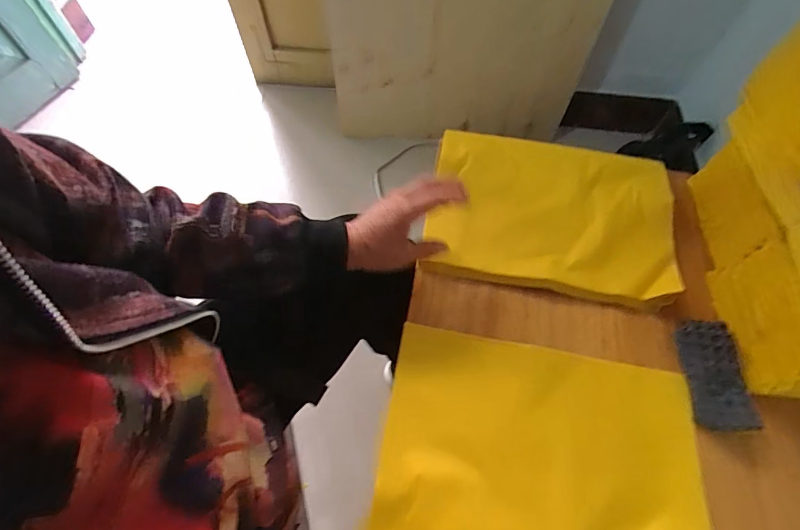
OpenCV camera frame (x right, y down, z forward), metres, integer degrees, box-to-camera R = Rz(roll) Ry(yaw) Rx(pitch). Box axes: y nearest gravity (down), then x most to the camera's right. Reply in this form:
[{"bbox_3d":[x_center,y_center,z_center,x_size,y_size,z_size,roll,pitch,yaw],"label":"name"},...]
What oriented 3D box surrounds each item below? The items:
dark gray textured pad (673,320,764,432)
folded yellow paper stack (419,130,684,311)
[{"bbox_3d":[0.321,0.113,0.426,0.055,0.024,0.106,-1,62,3],"label":"dark gray textured pad"},{"bbox_3d":[0.187,-0.068,0.514,0.287,0.027,0.214,9,63,8],"label":"folded yellow paper stack"}]

